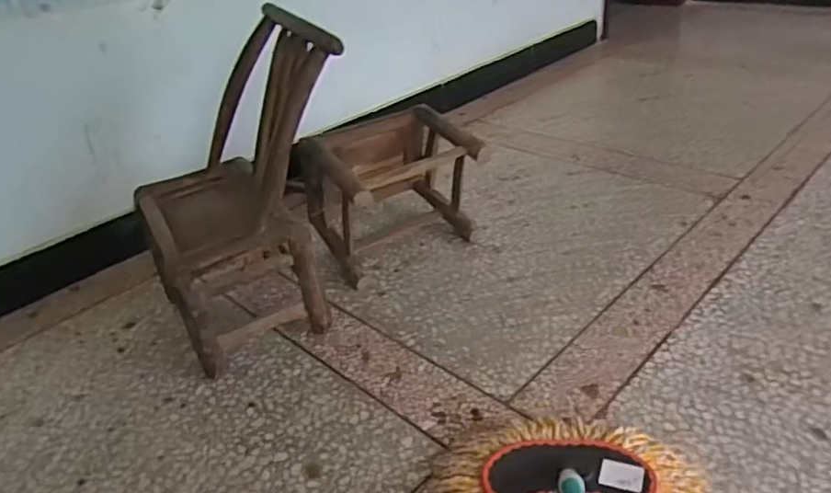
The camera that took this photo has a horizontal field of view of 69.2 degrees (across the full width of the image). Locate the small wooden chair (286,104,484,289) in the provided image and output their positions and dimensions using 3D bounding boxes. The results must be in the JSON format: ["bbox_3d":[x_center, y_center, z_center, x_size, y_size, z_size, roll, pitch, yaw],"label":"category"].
[{"bbox_3d":[-0.072,-0.156,1.611,0.389,0.313,0.385,-21,35,-20],"label":"small wooden chair"}]

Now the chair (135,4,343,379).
[{"bbox_3d":[-0.369,-0.125,1.285,0.394,0.637,0.419,-22,35,-22],"label":"chair"}]

